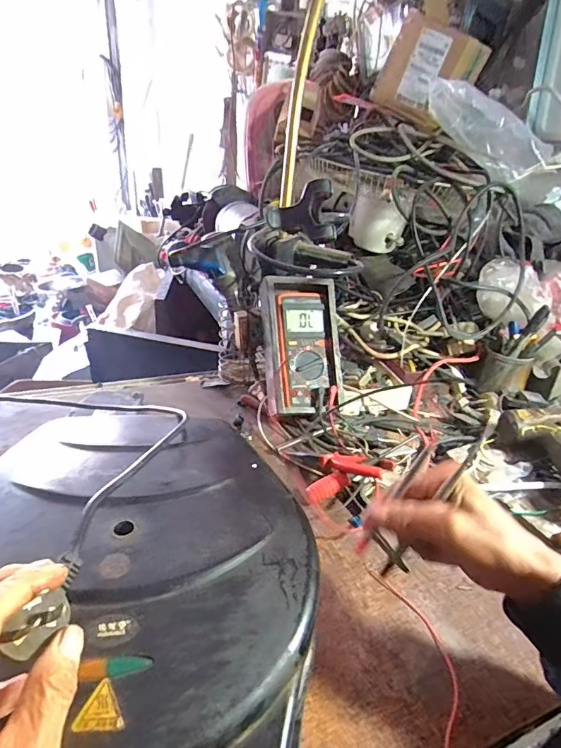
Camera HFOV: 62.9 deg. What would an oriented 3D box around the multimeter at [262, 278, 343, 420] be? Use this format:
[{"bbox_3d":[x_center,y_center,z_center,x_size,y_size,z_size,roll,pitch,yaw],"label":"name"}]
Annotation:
[{"bbox_3d":[0.033,-0.046,0.695,0.112,0.211,0.036,-2,-12,-15],"label":"multimeter"}]

